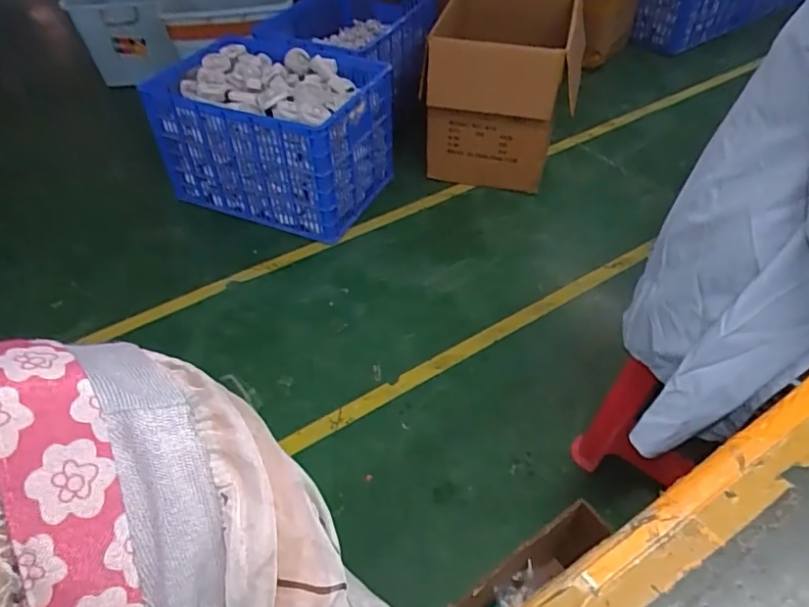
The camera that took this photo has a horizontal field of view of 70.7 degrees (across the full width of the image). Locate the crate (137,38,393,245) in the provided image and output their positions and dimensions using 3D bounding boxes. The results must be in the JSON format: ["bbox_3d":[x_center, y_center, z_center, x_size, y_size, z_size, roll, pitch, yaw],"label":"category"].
[{"bbox_3d":[-0.425,-0.544,1.841,0.653,0.388,0.411,19,48,17],"label":"crate"}]

